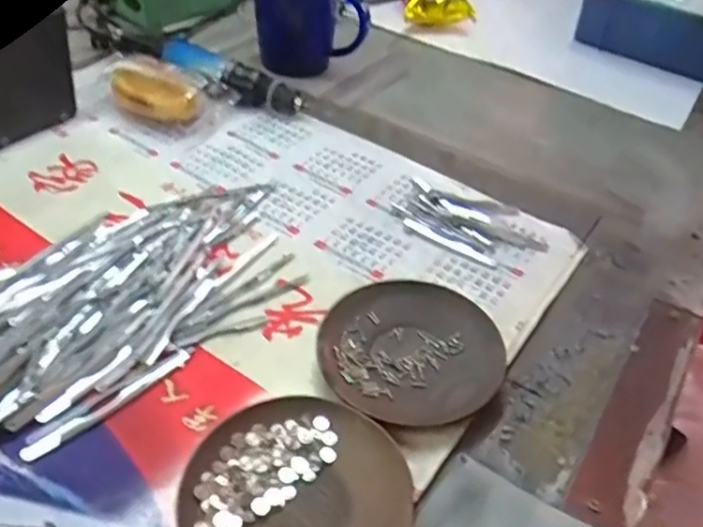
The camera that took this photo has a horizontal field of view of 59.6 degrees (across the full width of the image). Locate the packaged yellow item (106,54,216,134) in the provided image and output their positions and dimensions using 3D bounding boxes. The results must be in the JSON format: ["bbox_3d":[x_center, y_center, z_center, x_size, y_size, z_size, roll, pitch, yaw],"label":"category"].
[{"bbox_3d":[-0.182,-0.160,0.584,0.103,0.045,0.057,24,45,19],"label":"packaged yellow item"}]

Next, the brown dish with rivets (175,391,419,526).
[{"bbox_3d":[-0.027,0.119,0.318,0.115,0.016,0.114,3,42,-3],"label":"brown dish with rivets"}]

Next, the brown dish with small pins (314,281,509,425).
[{"bbox_3d":[0.037,0.054,0.394,0.114,0.018,0.109,3,42,-3],"label":"brown dish with small pins"}]

